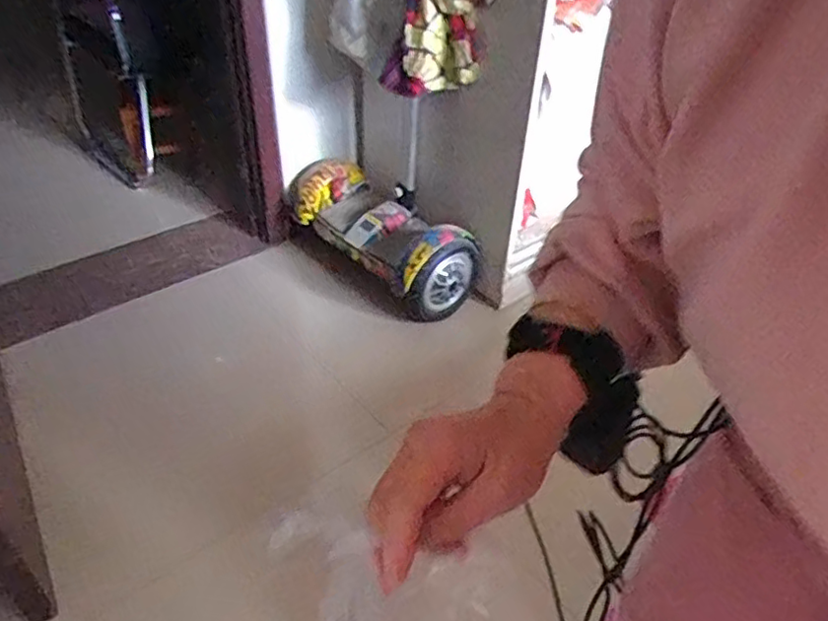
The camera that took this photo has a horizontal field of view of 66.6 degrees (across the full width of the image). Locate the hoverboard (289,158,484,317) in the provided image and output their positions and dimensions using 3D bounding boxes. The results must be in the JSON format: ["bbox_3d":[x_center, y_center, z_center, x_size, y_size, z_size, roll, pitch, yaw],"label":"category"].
[{"bbox_3d":[-0.116,-0.249,1.776,0.218,0.226,0.582,-23,46,-29],"label":"hoverboard"}]

